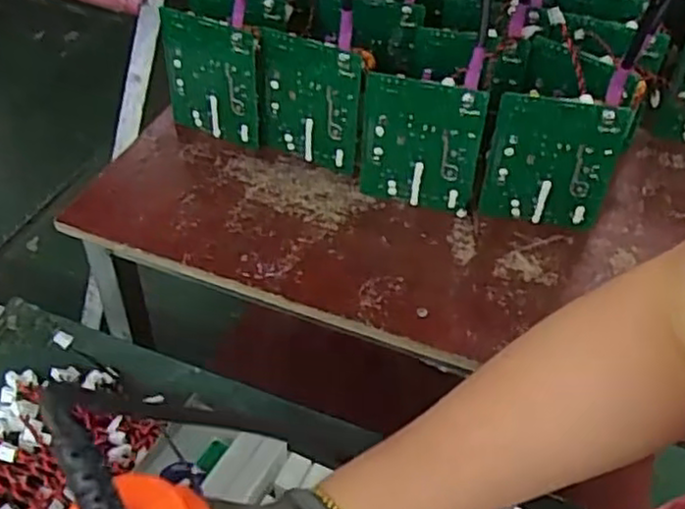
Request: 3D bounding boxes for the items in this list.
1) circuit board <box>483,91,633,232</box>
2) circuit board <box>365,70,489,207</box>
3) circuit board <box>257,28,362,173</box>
[{"bbox_3d":[0.213,-0.092,0.728,0.126,0.153,0.020,7,46,5],"label":"circuit board"},{"bbox_3d":[0.080,-0.111,0.743,0.121,0.153,0.015,12,47,9],"label":"circuit board"},{"bbox_3d":[-0.038,-0.163,0.788,0.116,0.156,0.011,14,47,11],"label":"circuit board"}]

